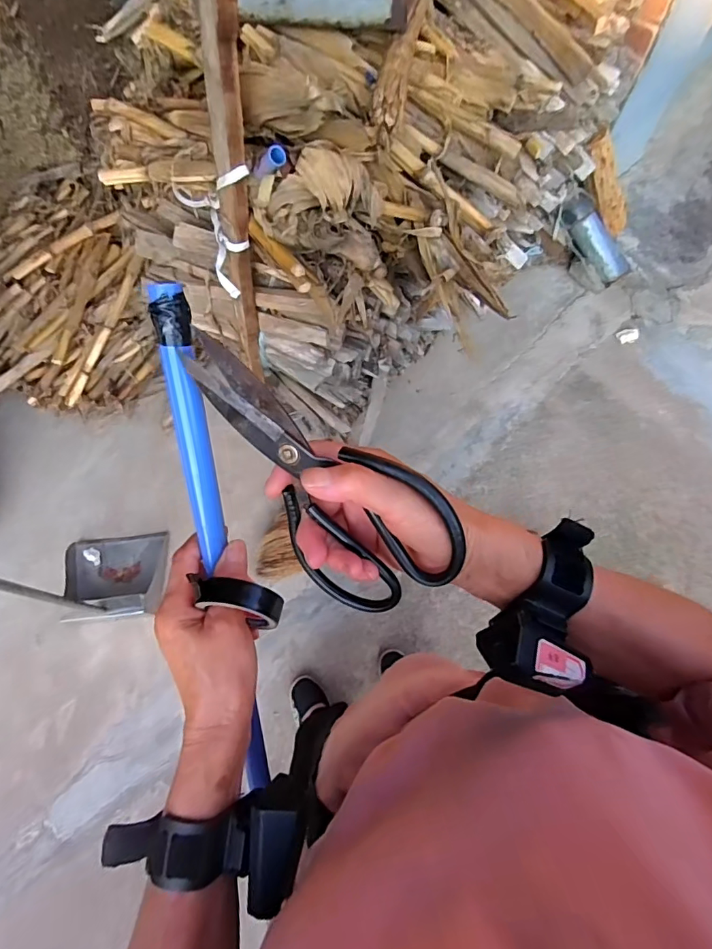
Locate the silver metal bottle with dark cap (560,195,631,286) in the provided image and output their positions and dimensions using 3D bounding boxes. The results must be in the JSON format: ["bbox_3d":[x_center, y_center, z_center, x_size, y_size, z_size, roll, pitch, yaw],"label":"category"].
[{"bbox_3d":[0.739,-0.725,1.469,0.087,0.076,0.287,-42,102,-11],"label":"silver metal bottle with dark cap"}]

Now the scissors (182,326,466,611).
[{"bbox_3d":[-0.025,0.000,0.282,0.101,0.009,0.193,-37,99,32],"label":"scissors"}]

